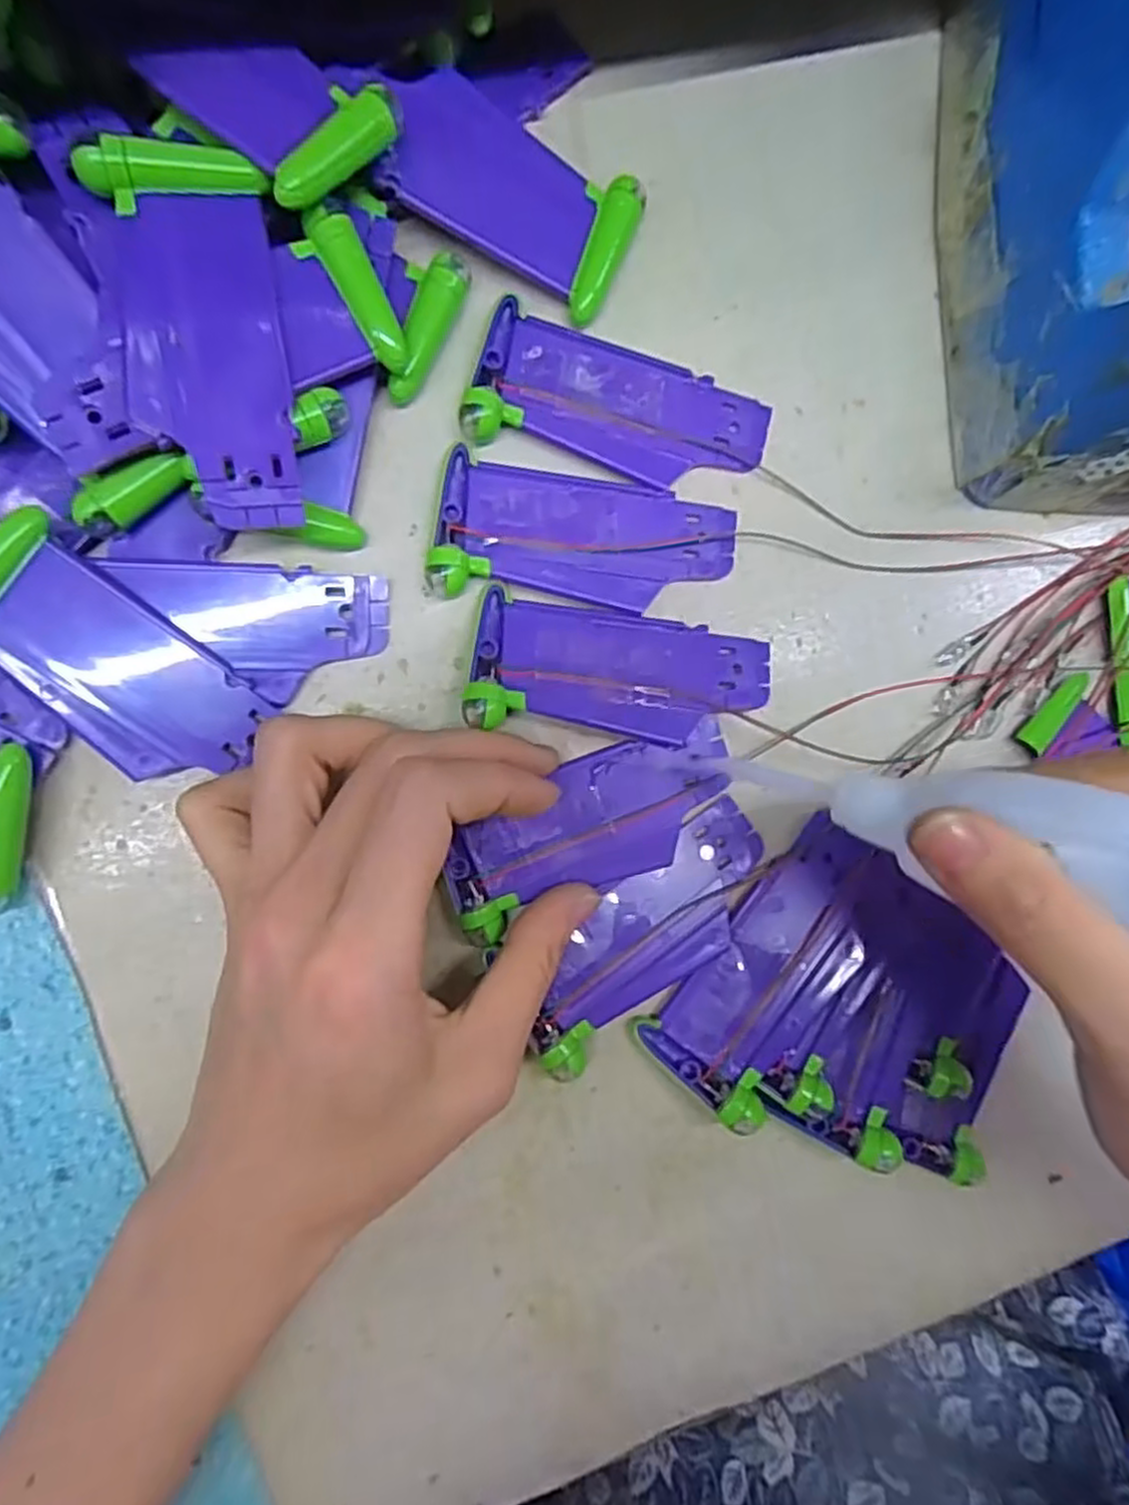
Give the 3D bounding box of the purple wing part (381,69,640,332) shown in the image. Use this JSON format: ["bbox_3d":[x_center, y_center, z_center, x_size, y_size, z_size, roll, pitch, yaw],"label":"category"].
[{"bbox_3d":[-0.015,-0.160,0.222,0.068,0.016,0.038,24,86,-7],"label":"purple wing part"}]

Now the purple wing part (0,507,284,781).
[{"bbox_3d":[-0.119,-0.023,0.201,0.078,0.006,0.039,36,84,-17],"label":"purple wing part"}]

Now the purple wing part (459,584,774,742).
[{"bbox_3d":[0.018,-0.023,0.228,0.089,0.012,0.037,8,88,-8],"label":"purple wing part"}]

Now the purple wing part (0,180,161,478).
[{"bbox_3d":[-0.132,-0.105,0.180,0.035,0.018,0.077,-38,94,-7],"label":"purple wing part"}]

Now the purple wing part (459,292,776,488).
[{"bbox_3d":[0.017,-0.101,0.231,0.088,0.008,0.040,17,87,-7],"label":"purple wing part"}]

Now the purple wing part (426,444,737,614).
[{"bbox_3d":[0.007,-0.062,0.229,0.089,0.007,0.041,9,88,-8],"label":"purple wing part"}]

